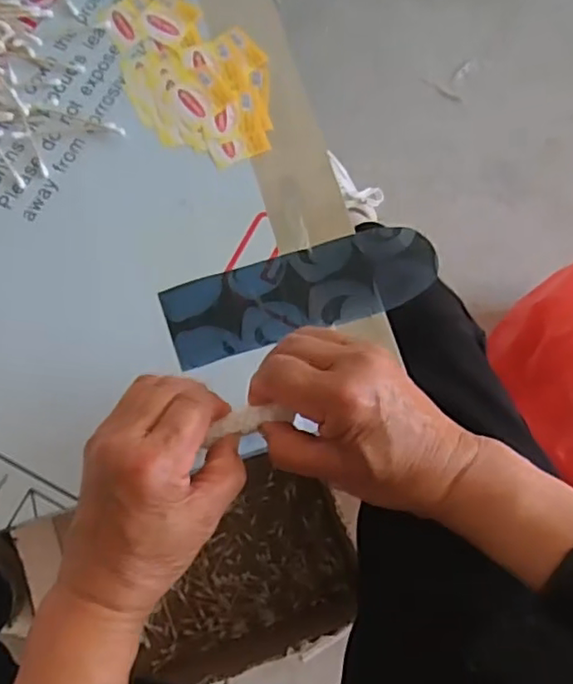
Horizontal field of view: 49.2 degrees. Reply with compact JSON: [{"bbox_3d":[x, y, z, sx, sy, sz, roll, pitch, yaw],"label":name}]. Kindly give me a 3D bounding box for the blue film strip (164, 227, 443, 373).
[{"bbox_3d":[0.013,-0.036,0.441,0.192,0.010,0.060,-18,77,-5],"label":"blue film strip"}]

